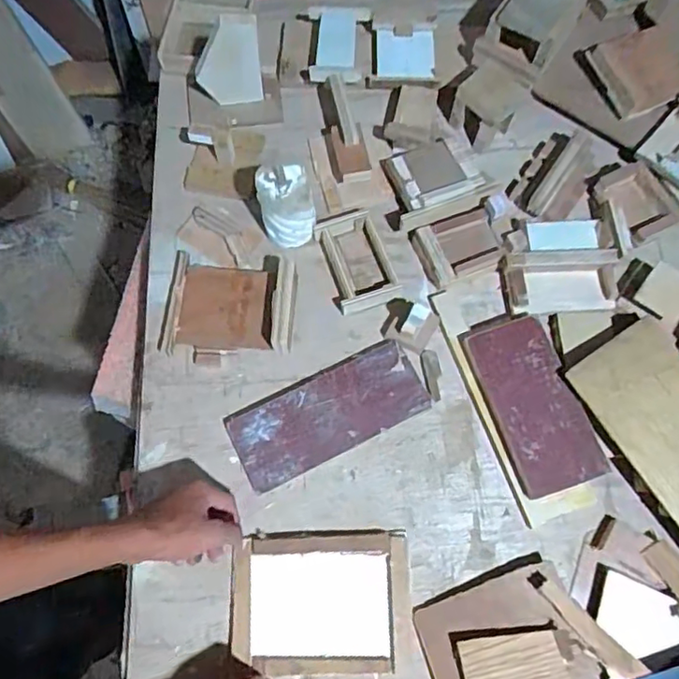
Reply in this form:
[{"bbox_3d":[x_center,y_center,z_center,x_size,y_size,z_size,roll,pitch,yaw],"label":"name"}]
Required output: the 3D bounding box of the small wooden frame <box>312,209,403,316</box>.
[{"bbox_3d":[0.022,-0.096,0.727,0.075,0.032,0.121,-18,71,-7],"label":"small wooden frame"}]

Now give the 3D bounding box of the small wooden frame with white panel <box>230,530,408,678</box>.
[{"bbox_3d":[-0.021,0.272,0.608,0.179,0.019,0.134,-1,67,-1],"label":"small wooden frame with white panel"}]

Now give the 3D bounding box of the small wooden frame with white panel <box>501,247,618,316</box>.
[{"bbox_3d":[0.270,-0.070,0.709,0.131,0.017,0.075,-4,84,-1],"label":"small wooden frame with white panel"}]

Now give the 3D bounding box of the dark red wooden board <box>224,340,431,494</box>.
[{"bbox_3d":[-0.013,0.085,0.666,0.216,0.020,0.094,-24,72,-9],"label":"dark red wooden board"}]

